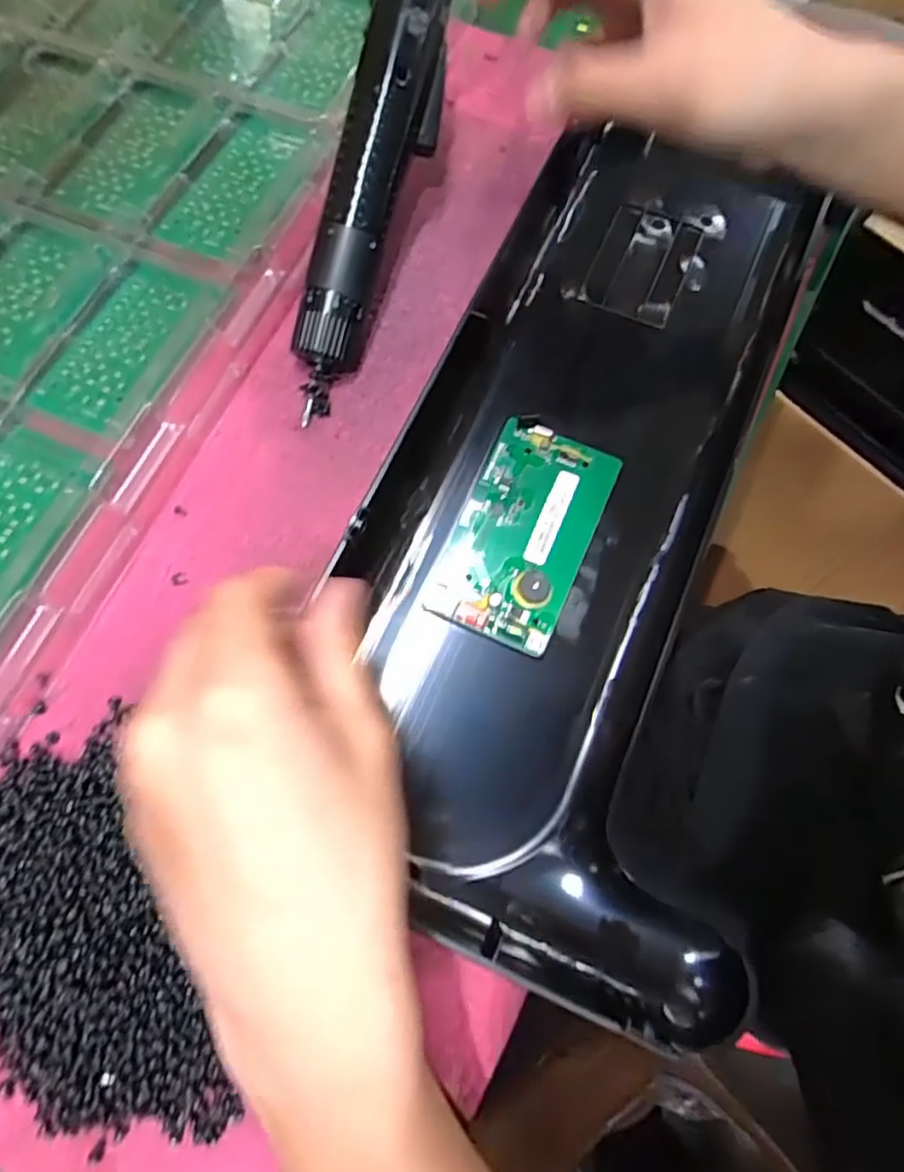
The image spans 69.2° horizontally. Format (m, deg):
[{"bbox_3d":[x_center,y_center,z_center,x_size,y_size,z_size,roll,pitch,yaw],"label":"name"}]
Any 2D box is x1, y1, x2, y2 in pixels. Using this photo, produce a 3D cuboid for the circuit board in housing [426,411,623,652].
[{"bbox_3d":[0.034,-0.026,0.309,0.060,0.017,0.106,23,73,6],"label":"circuit board in housing"}]

